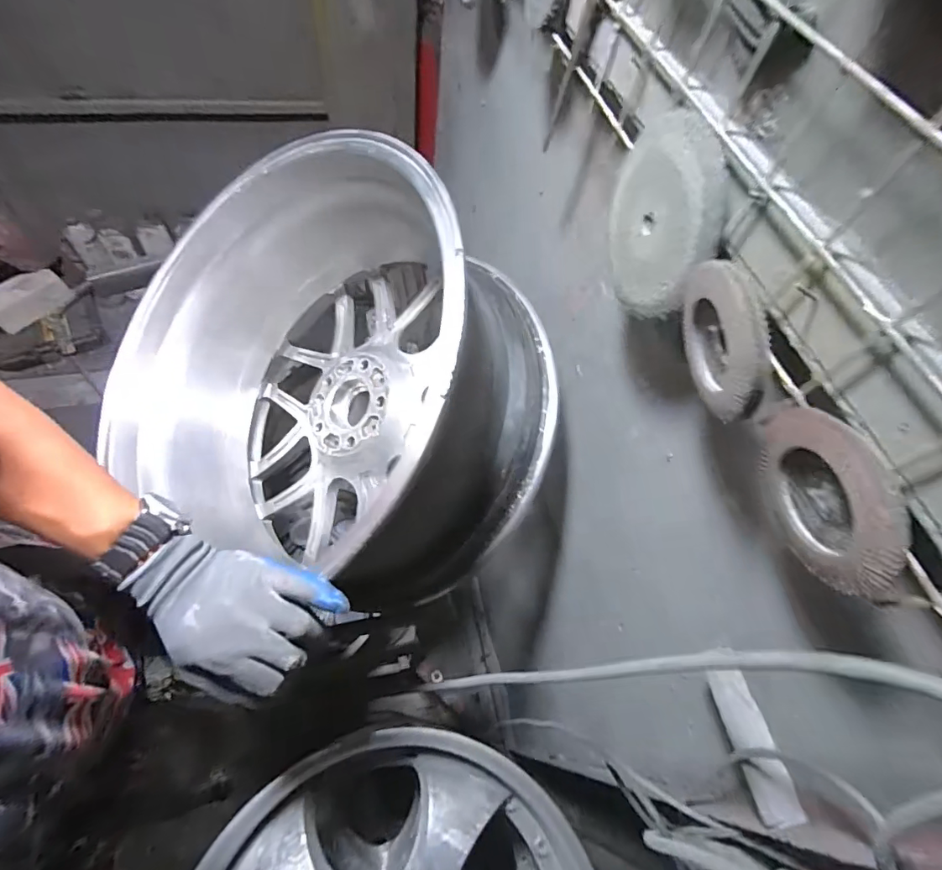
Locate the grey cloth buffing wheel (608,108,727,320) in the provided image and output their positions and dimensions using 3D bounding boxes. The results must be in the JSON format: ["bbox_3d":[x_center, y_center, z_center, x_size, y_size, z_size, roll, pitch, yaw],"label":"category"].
[{"bbox_3d":[0.132,-0.151,0.333,0.026,0.119,0.119,-3,60,-5],"label":"grey cloth buffing wheel"}]

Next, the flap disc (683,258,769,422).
[{"bbox_3d":[0.149,-0.056,0.281,0.015,0.071,0.086,-7,60,-8],"label":"flap disc"}]

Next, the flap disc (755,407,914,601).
[{"bbox_3d":[0.180,0.031,0.241,0.018,0.087,0.094,-4,60,-5],"label":"flap disc"}]

